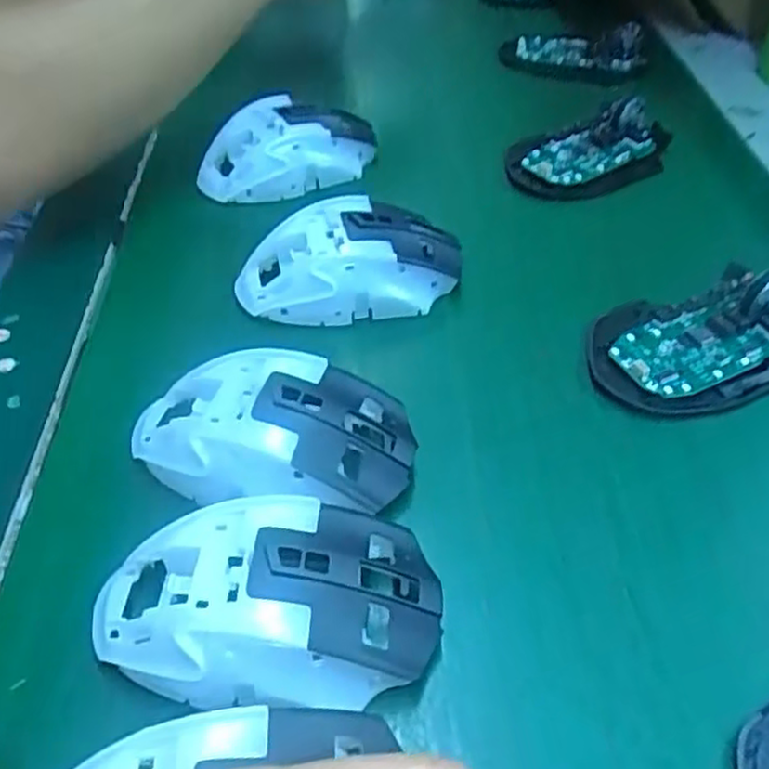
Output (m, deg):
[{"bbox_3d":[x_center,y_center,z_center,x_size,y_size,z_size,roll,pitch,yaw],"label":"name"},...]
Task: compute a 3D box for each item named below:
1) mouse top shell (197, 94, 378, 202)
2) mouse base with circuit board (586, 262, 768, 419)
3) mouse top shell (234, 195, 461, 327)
[{"bbox_3d":[-0.061,-0.152,0.467,0.114,0.035,0.072,-9,47,-9],"label":"mouse top shell"},{"bbox_3d":[0.152,-0.024,0.351,0.112,0.030,0.069,-15,48,-13],"label":"mouse base with circuit board"},{"bbox_3d":[-0.018,-0.064,0.380,0.111,0.034,0.058,-6,46,-5],"label":"mouse top shell"}]

